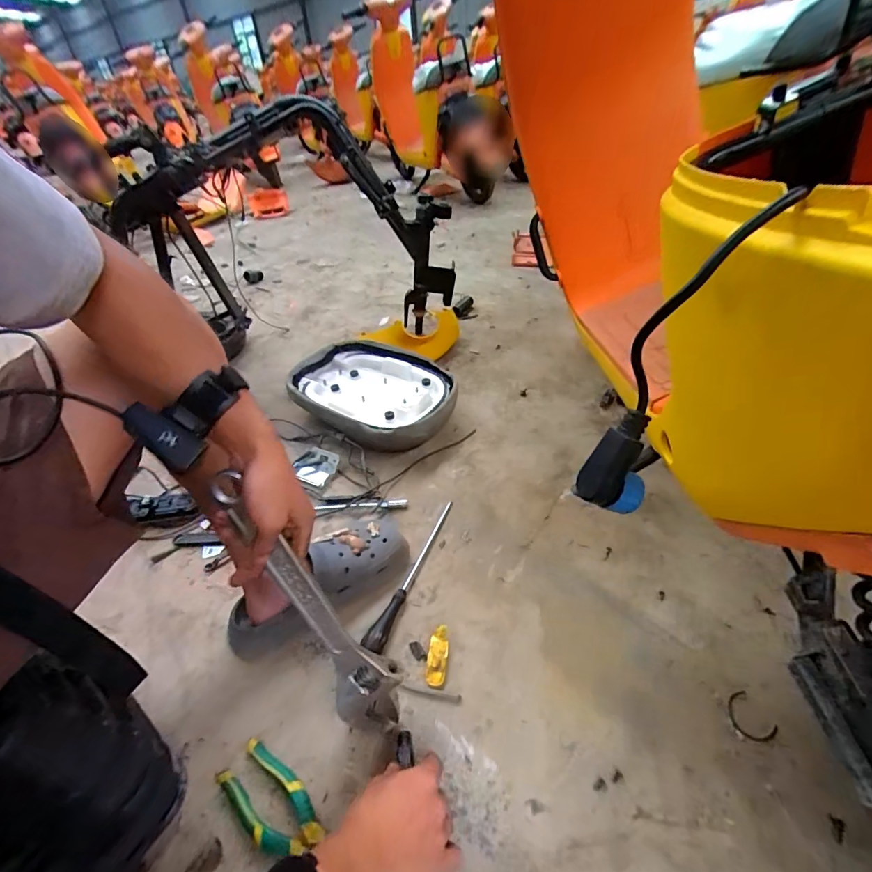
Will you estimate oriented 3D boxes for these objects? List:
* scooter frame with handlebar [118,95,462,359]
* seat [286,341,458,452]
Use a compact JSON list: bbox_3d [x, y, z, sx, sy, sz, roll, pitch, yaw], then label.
[{"bbox_3d":[-0.330,-0.443,1.012,0.743,0.507,0.249,-10,40,-5],"label":"scooter frame with handlebar"},{"bbox_3d":[-0.135,-0.089,0.962,0.355,0.104,0.279,10,43,19],"label":"seat"}]

